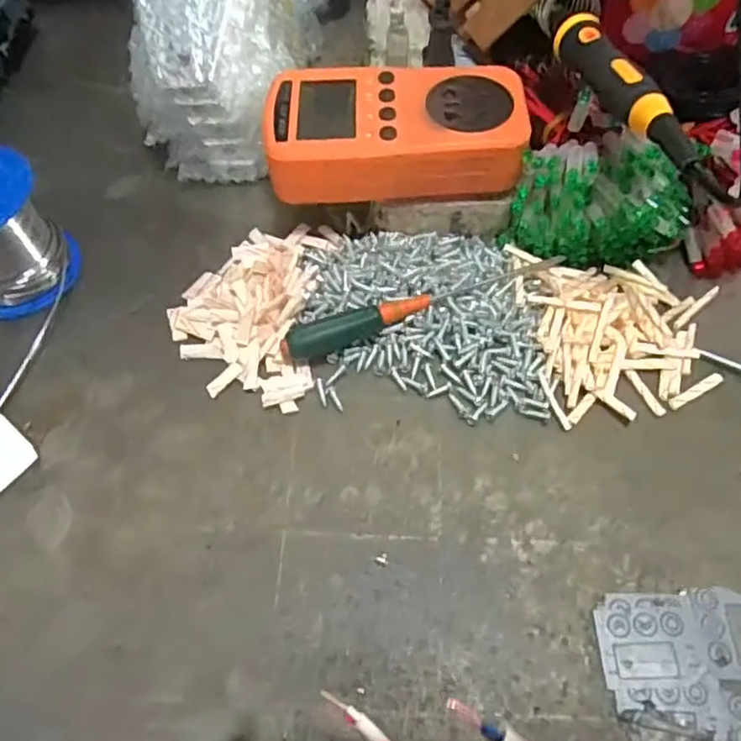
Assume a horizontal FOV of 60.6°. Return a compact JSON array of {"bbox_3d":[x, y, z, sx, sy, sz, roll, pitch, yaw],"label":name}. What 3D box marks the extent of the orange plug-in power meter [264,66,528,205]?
[{"bbox_3d":[0.013,-0.120,0.322,0.124,0.033,0.059,-1,60,1],"label":"orange plug-in power meter"}]

